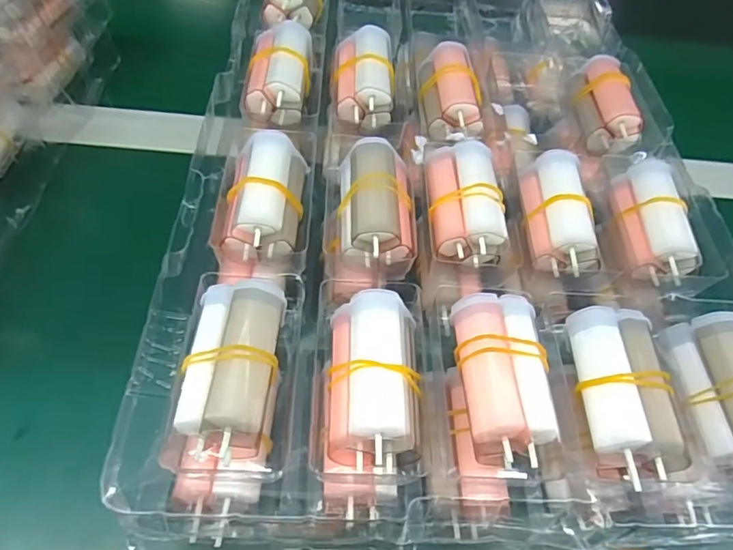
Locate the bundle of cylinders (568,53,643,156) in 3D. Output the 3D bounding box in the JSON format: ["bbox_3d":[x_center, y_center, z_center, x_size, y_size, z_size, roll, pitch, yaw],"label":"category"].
[{"bbox_3d":[0.150,-0.109,0.325,0.032,0.028,0.062,-1,56,-6],"label":"bundle of cylinders"}]

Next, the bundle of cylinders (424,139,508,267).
[{"bbox_3d":[0.050,-0.039,0.261,0.034,0.022,0.066,2,55,-4],"label":"bundle of cylinders"}]

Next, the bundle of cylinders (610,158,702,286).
[{"bbox_3d":[0.152,-0.031,0.271,0.029,0.025,0.066,-3,56,-7],"label":"bundle of cylinders"}]

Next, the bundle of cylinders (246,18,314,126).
[{"bbox_3d":[-0.053,-0.121,0.312,0.036,0.034,0.066,1,55,-5],"label":"bundle of cylinders"}]

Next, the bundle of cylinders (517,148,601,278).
[{"bbox_3d":[0.101,-0.034,0.268,0.032,0.024,0.065,3,55,-3],"label":"bundle of cylinders"}]

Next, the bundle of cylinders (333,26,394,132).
[{"bbox_3d":[-0.001,-0.123,0.312,0.035,0.026,0.063,4,55,-3],"label":"bundle of cylinders"}]

